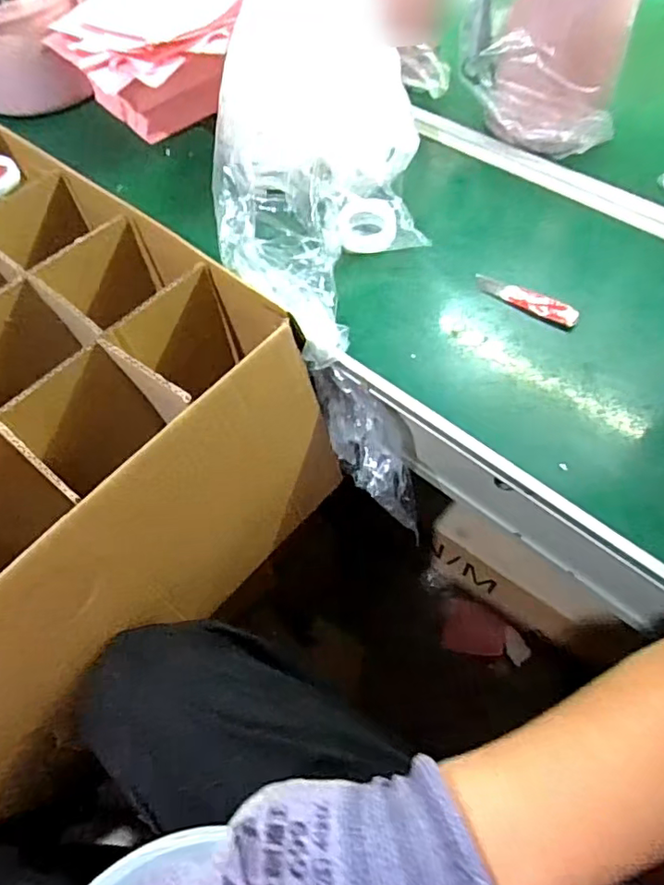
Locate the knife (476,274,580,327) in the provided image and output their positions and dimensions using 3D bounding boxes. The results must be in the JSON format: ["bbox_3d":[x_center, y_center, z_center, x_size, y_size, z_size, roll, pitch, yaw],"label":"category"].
[{"bbox_3d":[0.192,-0.141,0.562,0.105,0.015,0.025,36,68,22],"label":"knife"}]

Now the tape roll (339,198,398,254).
[{"bbox_3d":[0.039,-0.234,0.615,0.060,0.028,0.060,-1,60,3],"label":"tape roll"}]

